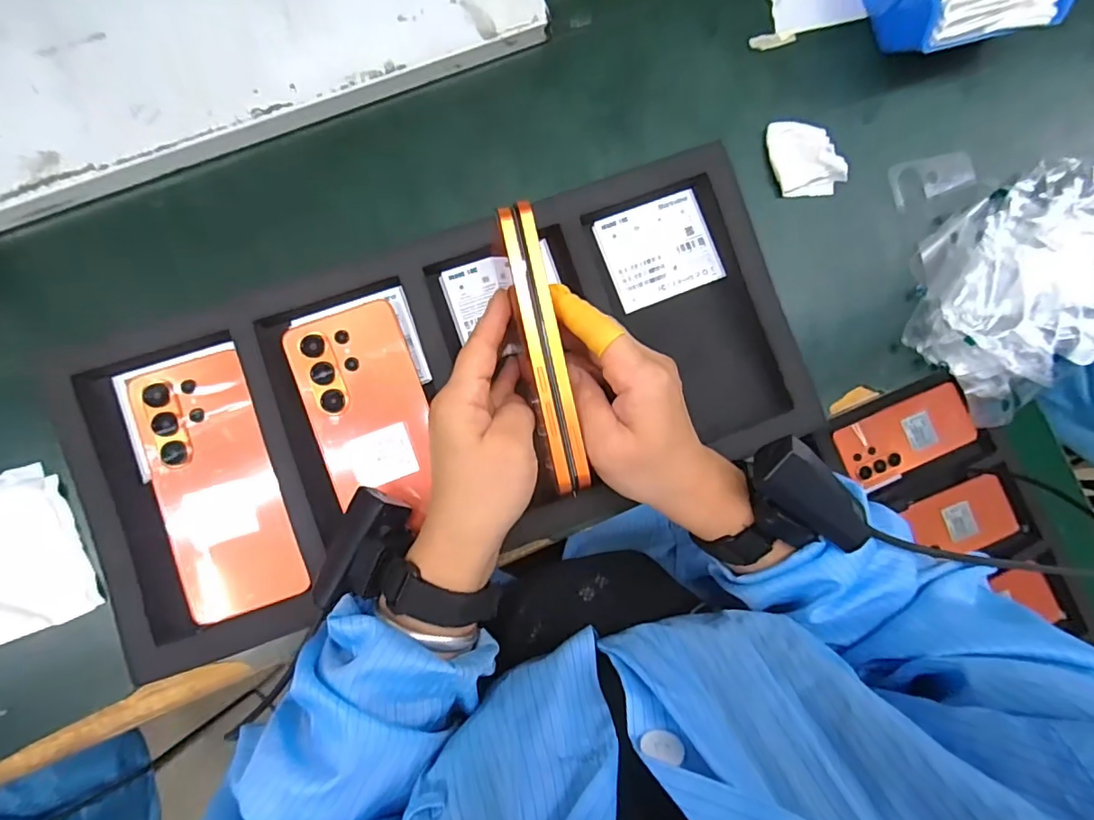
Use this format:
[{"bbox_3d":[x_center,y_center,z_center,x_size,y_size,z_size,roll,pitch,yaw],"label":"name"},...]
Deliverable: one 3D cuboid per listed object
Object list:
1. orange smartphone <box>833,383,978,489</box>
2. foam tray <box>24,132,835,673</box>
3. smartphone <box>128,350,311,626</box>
[{"bbox_3d":[0.441,0.032,0.659,0.160,0.012,0.077,-23,86,-4],"label":"orange smartphone"},{"bbox_3d":[-0.063,-0.009,0.366,0.480,0.032,0.225,-20,85,-6],"label":"foam tray"},{"bbox_3d":[-0.218,0.049,0.353,0.077,0.015,0.169,-18,85,-6],"label":"smartphone"}]

